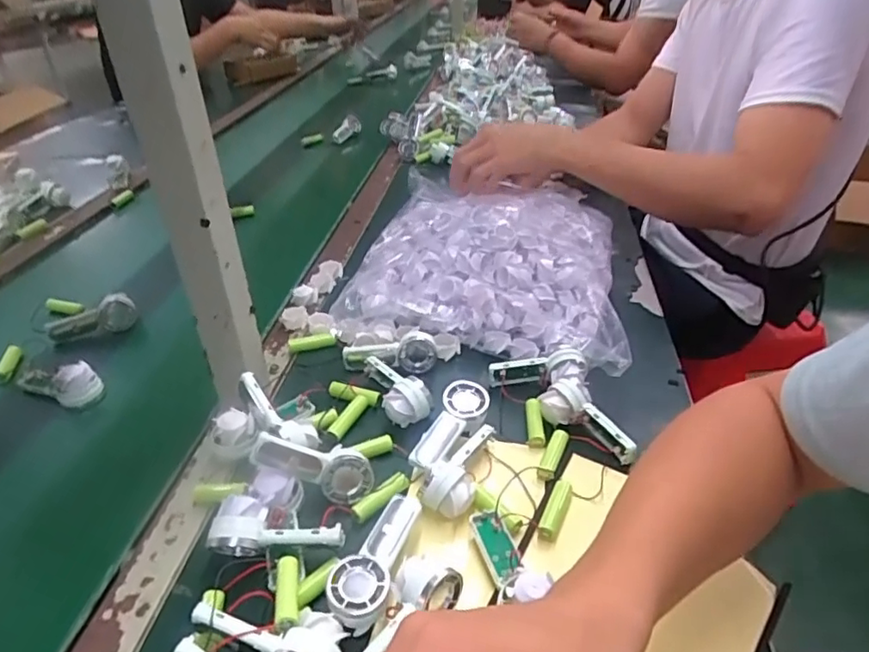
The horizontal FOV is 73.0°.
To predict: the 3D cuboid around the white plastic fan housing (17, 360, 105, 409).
[{"bbox_3d":[-0.377,0.054,0.587,0.087,0.040,0.033,14,37,19],"label":"white plastic fan housing"}]

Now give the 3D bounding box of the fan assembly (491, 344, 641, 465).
[{"bbox_3d":[0.126,0.063,0.533,0.072,0.039,0.148,-25,41,-30],"label":"fan assembly"}]

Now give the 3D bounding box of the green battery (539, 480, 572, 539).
[{"bbox_3d":[0.095,0.142,0.454,0.015,0.014,0.052,15,38,20],"label":"green battery"}]

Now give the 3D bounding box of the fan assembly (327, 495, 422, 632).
[{"bbox_3d":[-0.041,0.160,0.402,0.038,0.027,0.094,9,36,13],"label":"fan assembly"}]

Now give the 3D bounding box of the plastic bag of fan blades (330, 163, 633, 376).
[{"bbox_3d":[0.078,-0.086,0.713,0.318,0.102,0.345,11,37,16],"label":"plastic bag of fan blades"}]

